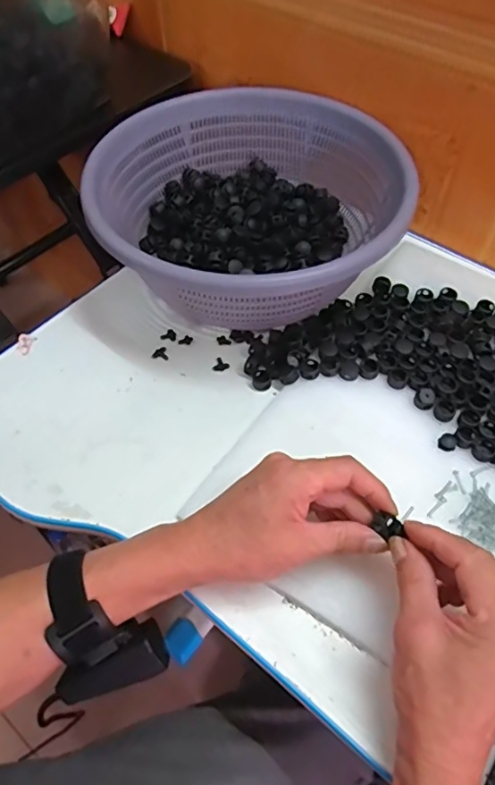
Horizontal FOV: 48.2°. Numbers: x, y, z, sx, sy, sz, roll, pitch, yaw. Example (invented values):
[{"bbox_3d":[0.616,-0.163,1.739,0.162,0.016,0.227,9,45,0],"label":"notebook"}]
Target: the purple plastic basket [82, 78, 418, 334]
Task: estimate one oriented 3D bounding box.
[{"bbox_3d":[0.004,-0.174,0.540,0.276,0.120,0.242,4,54,7],"label":"purple plastic basket"}]

